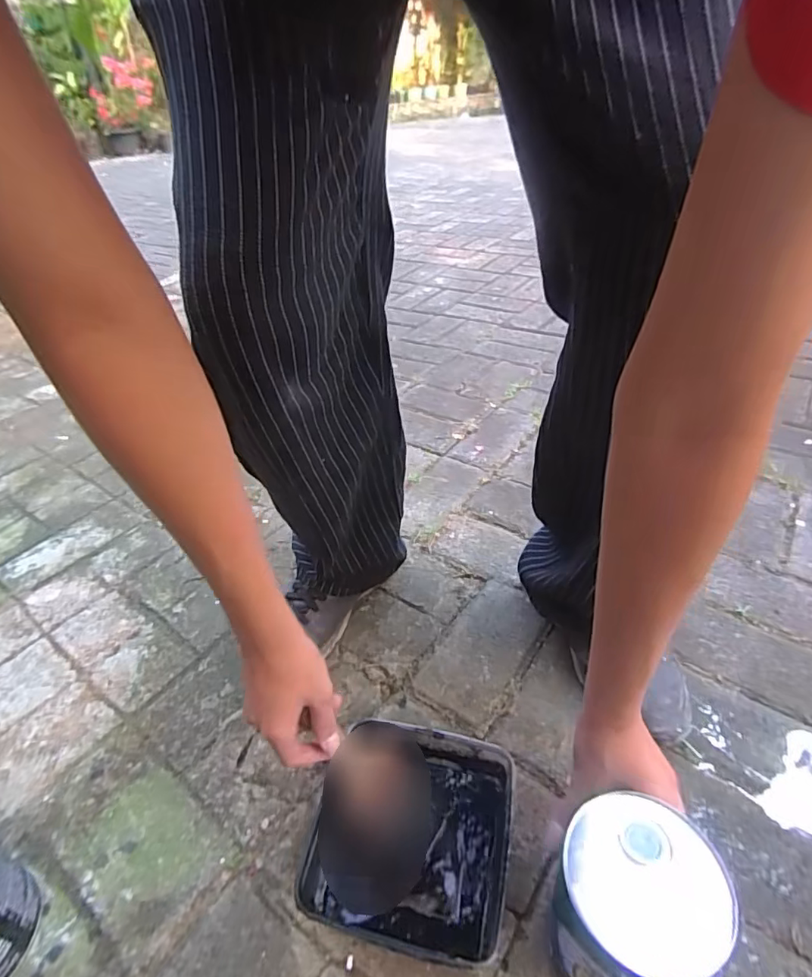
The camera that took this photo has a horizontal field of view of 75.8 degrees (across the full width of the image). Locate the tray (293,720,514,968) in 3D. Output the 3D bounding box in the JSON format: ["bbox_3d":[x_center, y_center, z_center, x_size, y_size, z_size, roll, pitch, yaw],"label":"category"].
[{"bbox_3d":[-0.002,0.295,0.455,0.176,0.062,0.153,7,41,11],"label":"tray"}]

